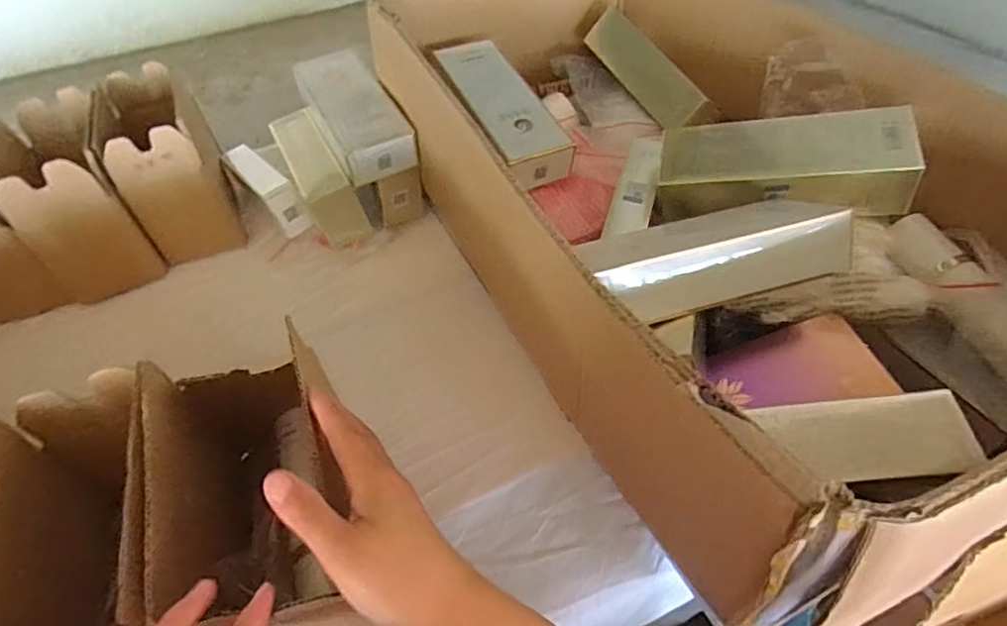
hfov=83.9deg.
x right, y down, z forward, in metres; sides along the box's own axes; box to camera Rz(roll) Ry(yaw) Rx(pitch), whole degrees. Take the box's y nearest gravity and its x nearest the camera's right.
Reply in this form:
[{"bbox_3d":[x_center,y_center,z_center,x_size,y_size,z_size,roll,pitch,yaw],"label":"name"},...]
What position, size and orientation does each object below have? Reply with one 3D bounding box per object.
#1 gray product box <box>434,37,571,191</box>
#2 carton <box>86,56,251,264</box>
[{"bbox_3d":[-0.005,-0.238,0.647,0.086,0.049,0.215,-23,66,-15],"label":"gray product box"},{"bbox_3d":[-0.430,-0.197,0.720,0.100,0.162,0.214,-23,50,-15],"label":"carton"}]

